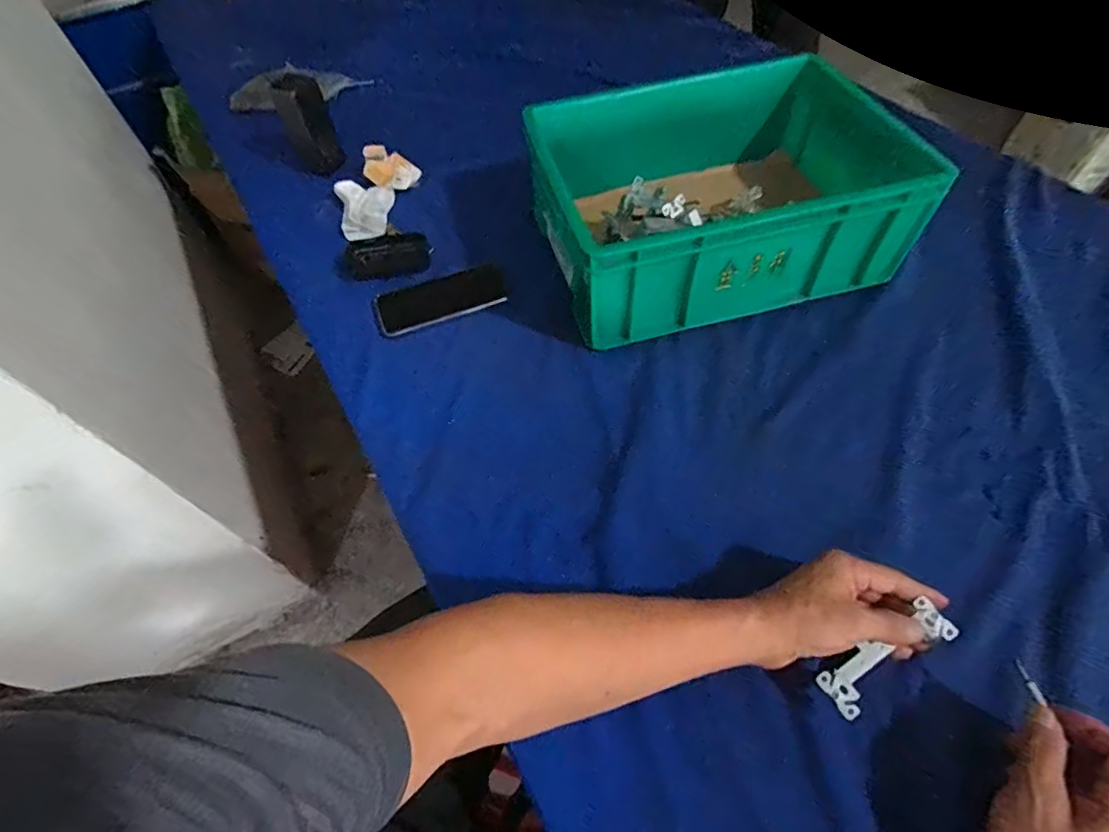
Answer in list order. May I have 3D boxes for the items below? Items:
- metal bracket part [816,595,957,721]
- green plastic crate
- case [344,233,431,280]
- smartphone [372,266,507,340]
[{"bbox_3d":[0.250,0.186,0.411,0.106,0.034,0.031,-33,60,-5],"label":"metal bracket part"},{"bbox_3d":[0.190,-0.285,0.675,0.400,0.138,0.320,-14,57,-5],"label":"green plastic crate"},{"bbox_3d":[-0.223,-0.213,0.720,0.111,0.021,0.060,-13,57,-4],"label":"case"},{"bbox_3d":[-0.146,-0.149,0.687,0.165,0.006,0.079,-19,57,-8],"label":"smartphone"}]

